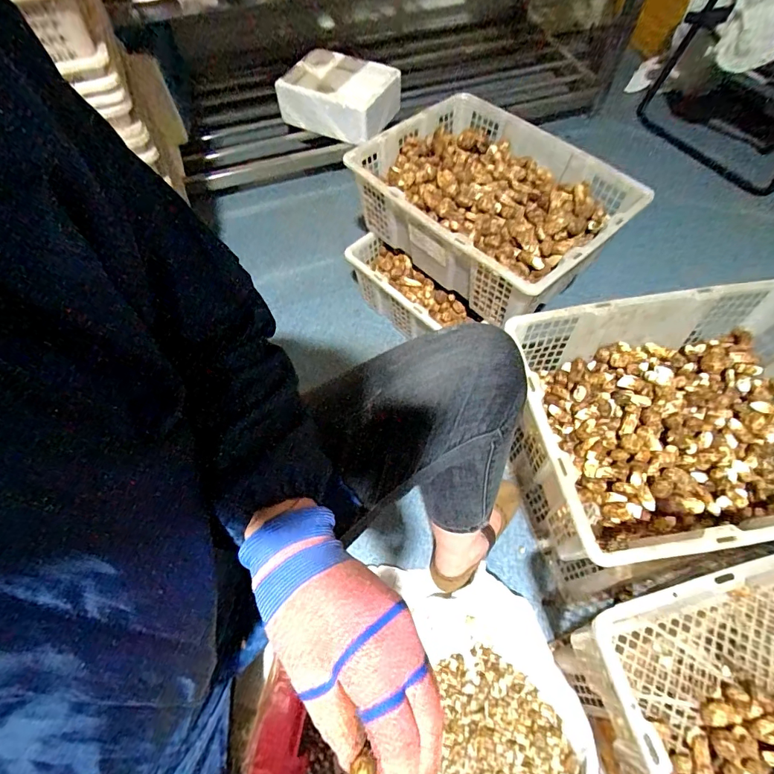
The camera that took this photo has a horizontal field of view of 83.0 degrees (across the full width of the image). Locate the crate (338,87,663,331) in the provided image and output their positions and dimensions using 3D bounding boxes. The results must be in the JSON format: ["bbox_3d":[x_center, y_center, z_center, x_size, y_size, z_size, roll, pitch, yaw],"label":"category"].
[{"bbox_3d":[0.194,-0.371,0.880,0.366,0.162,0.500,-40,69,-19],"label":"crate"}]

